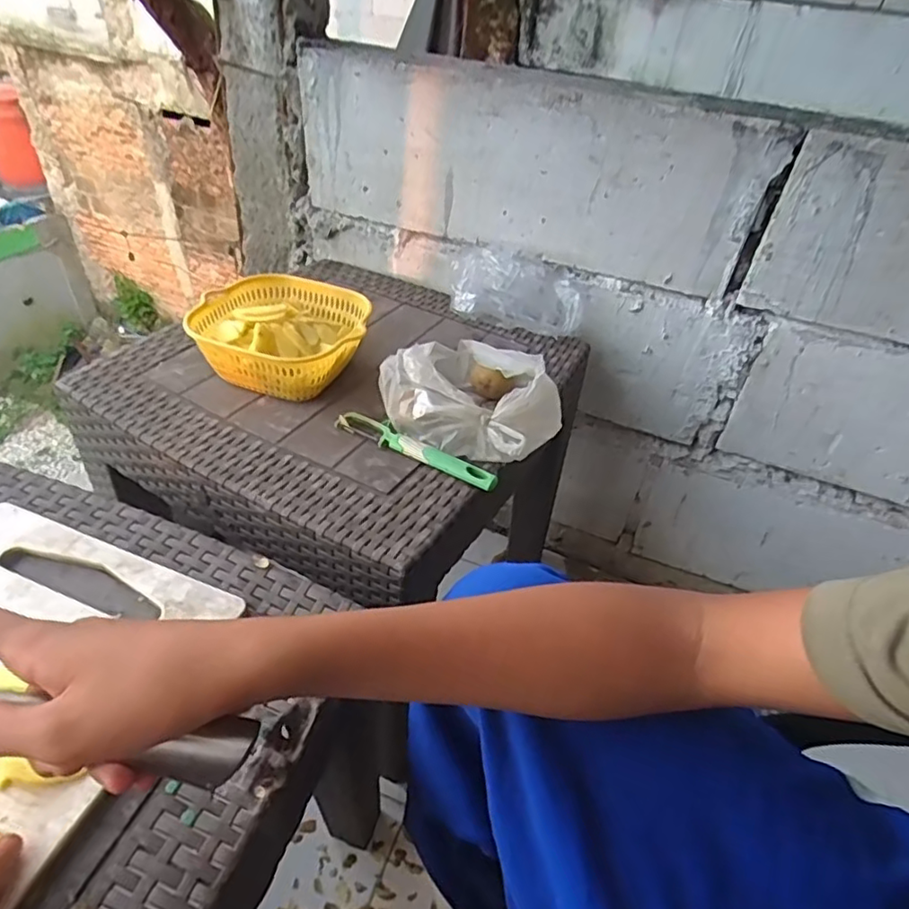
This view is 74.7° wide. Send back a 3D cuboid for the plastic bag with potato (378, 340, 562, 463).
[{"bbox_3d":[0.018,-0.064,0.606,0.175,0.079,0.120,17,42,13],"label":"plastic bag with potato"}]

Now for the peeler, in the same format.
[{"bbox_3d":[-0.037,-0.007,0.583,0.174,0.014,0.028,21,43,18],"label":"peeler"}]

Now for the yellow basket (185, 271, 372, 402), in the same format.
[{"bbox_3d":[-0.184,-0.125,0.659,0.169,0.073,0.164,3,41,-3],"label":"yellow basket"}]

